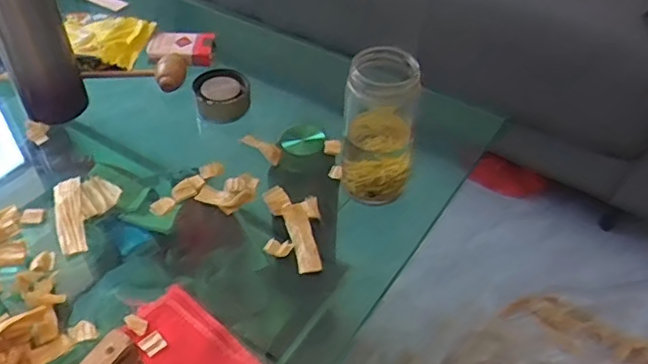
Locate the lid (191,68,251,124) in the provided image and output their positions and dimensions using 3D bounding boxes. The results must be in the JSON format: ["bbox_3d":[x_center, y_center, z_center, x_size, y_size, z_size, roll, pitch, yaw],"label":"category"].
[{"bbox_3d":[-0.123,-0.106,0.696,0.063,0.033,0.068,-10,47,-12],"label":"lid"}]

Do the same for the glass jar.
[{"bbox_3d":[0.059,-0.059,0.577,0.063,0.154,0.077,15,47,12],"label":"glass jar"}]

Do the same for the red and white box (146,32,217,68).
[{"bbox_3d":[-0.191,-0.182,0.774,0.087,0.021,0.052,6,46,3],"label":"red and white box"}]

